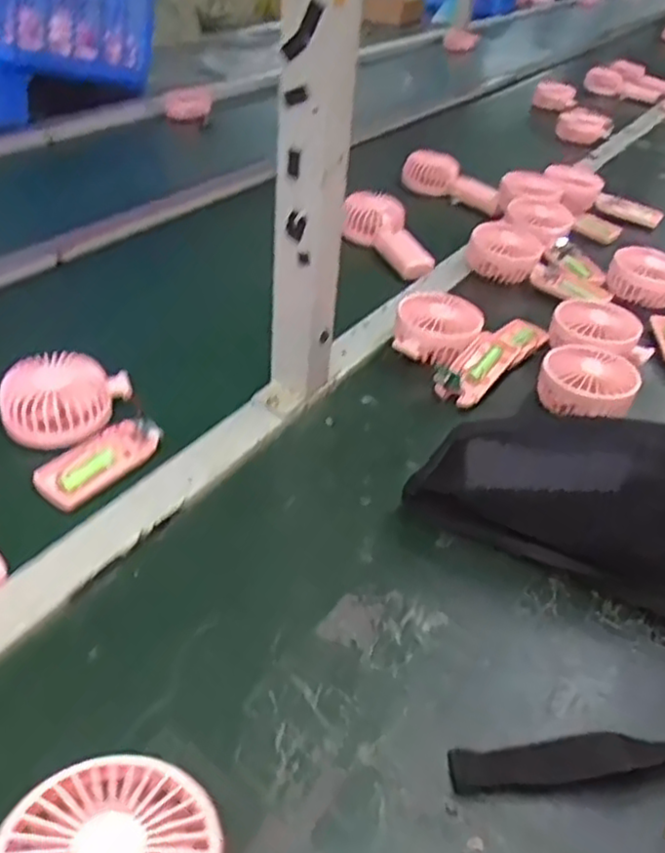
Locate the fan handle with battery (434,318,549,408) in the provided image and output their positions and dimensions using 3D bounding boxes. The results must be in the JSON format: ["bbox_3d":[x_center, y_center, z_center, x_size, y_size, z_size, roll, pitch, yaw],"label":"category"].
[{"bbox_3d":[0.161,-0.068,0.709,0.054,0.035,0.166,26,43,27],"label":"fan handle with battery"}]

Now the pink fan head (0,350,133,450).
[{"bbox_3d":[-0.230,-0.022,0.603,0.080,0.055,0.088,13,39,13],"label":"pink fan head"}]

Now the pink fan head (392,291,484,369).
[{"bbox_3d":[0.109,-0.101,0.732,0.088,0.044,0.083,6,38,3],"label":"pink fan head"}]

